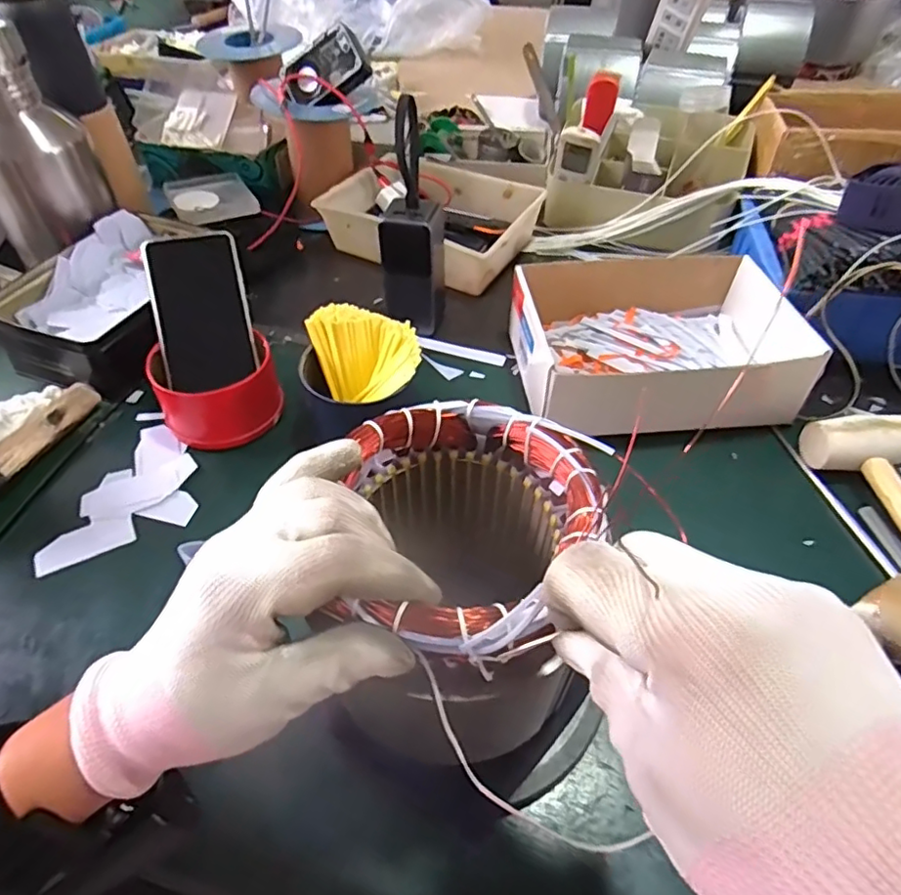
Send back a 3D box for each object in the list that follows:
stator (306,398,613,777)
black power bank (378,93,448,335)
[{"bbox_3d":[0.004,0.077,0.320,0.130,0.151,0.137,0,49,0],"label":"stator"},{"bbox_3d":[-0.036,-0.204,0.575,0.053,0.214,0.067,13,51,11],"label":"black power bank"}]

